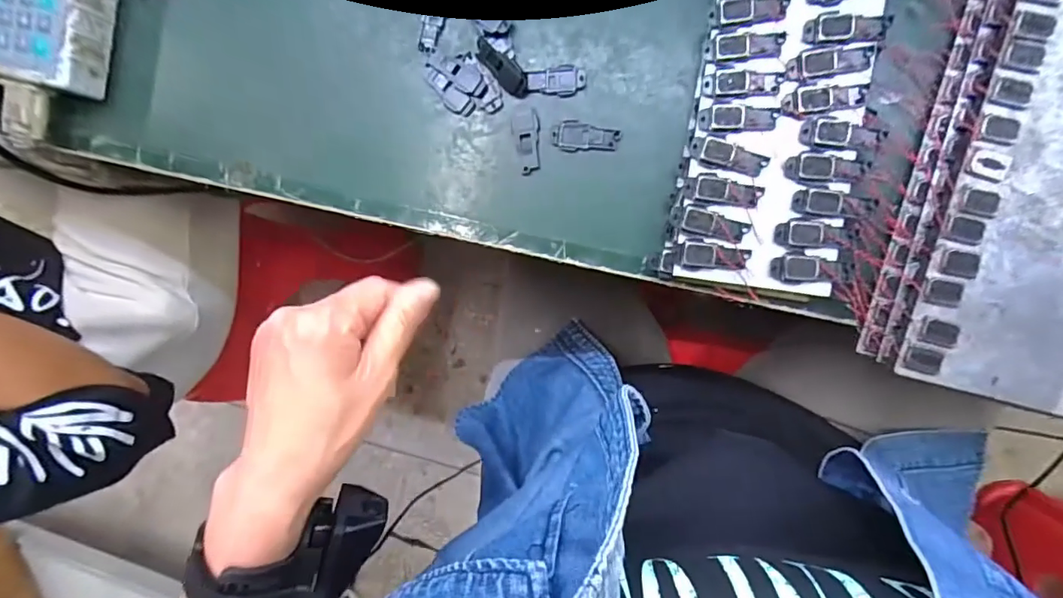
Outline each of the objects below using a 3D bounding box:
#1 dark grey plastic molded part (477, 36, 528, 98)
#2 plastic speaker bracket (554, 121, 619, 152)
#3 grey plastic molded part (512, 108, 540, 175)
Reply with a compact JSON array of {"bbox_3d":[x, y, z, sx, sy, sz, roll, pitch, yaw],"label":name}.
[{"bbox_3d":[-0.018,-0.139,0.307,0.013,0.006,0.041,-43,85,10],"label":"dark grey plastic molded part"},{"bbox_3d":[0.032,-0.096,0.302,0.039,0.004,0.016,7,94,10],"label":"plastic speaker bracket"},{"bbox_3d":[-0.002,-0.096,0.308,0.016,0.004,0.038,-12,91,11],"label":"grey plastic molded part"}]

